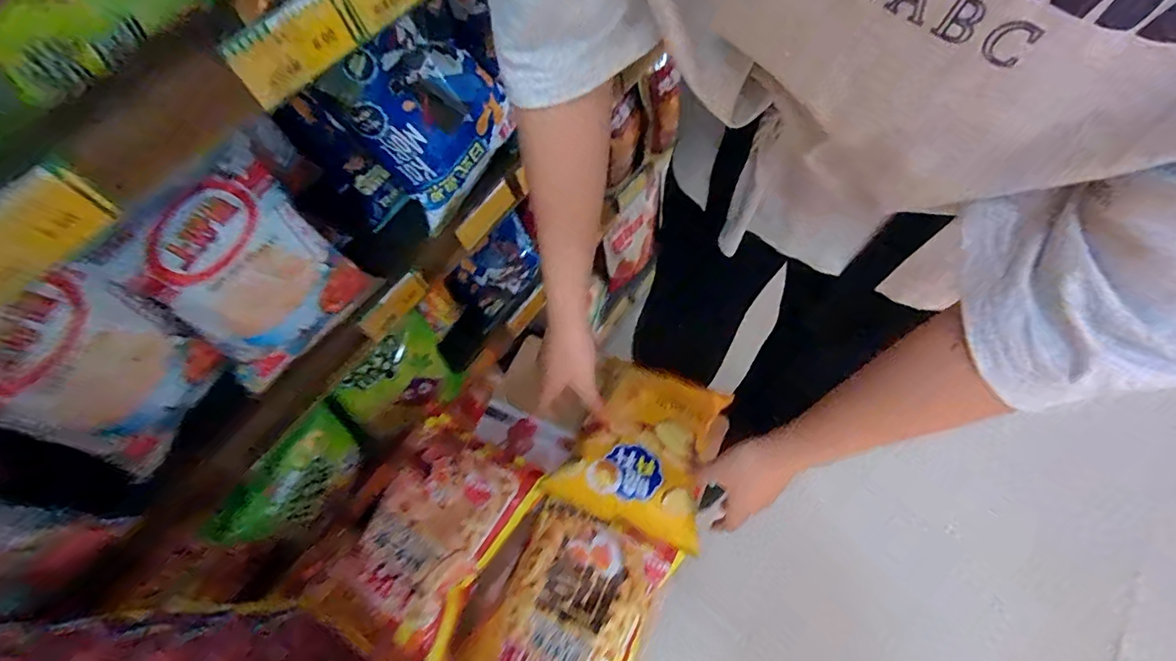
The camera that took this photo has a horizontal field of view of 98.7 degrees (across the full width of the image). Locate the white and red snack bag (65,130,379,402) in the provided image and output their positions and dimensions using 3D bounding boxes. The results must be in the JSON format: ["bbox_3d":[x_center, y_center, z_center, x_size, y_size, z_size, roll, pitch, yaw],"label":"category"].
[{"bbox_3d":[-0.304,-0.052,0.458,0.050,0.172,0.145,15,54,40],"label":"white and red snack bag"}]

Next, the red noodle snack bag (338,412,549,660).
[{"bbox_3d":[-0.165,0.211,0.535,0.160,0.044,0.215,28,69,15],"label":"red noodle snack bag"}]

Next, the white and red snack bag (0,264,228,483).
[{"bbox_3d":[-0.392,0.041,0.416,0.042,0.152,0.126,30,70,16],"label":"white and red snack bag"}]

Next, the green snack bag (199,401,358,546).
[{"bbox_3d":[-0.327,0.170,0.571,0.037,0.127,0.159,28,69,15],"label":"green snack bag"}]

